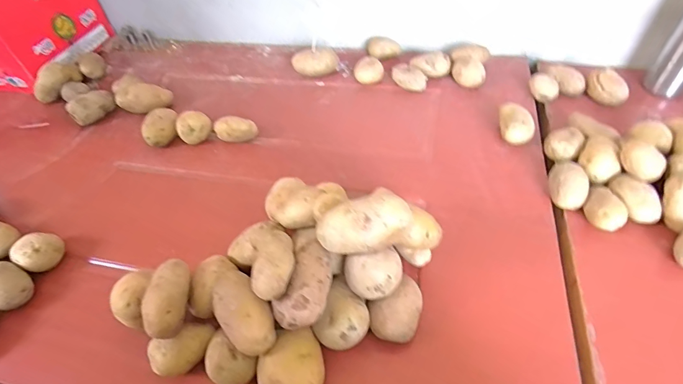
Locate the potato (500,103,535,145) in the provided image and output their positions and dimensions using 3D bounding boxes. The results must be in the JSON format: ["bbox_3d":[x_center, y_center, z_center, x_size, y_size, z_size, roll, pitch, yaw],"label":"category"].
[{"bbox_3d":[0.281,-0.106,0.614,0.045,0.045,0.065,4,49,9],"label":"potato"}]

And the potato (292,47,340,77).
[{"bbox_3d":[-0.052,-0.266,0.789,0.090,0.046,0.049,-4,48,2],"label":"potato"}]

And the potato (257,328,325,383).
[{"bbox_3d":[-0.050,0.183,0.383,0.063,0.047,0.072,-5,48,1],"label":"potato"}]

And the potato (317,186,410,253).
[{"bbox_3d":[0.023,0.032,0.389,0.092,0.054,0.037,-28,16,6],"label":"potato"}]

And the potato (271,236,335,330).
[{"bbox_3d":[-0.034,0.095,0.396,0.045,0.035,0.095,11,50,15],"label":"potato"}]

